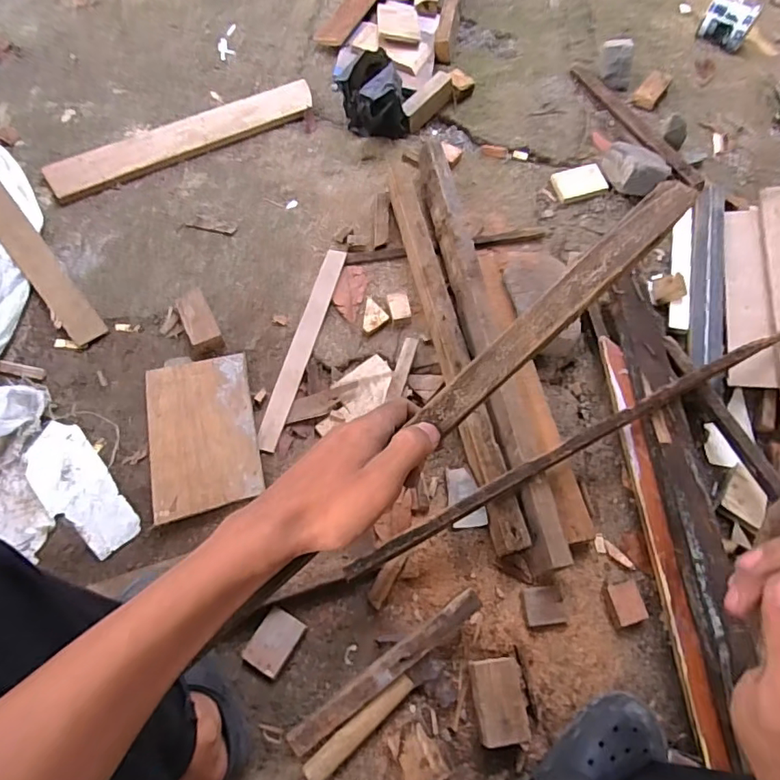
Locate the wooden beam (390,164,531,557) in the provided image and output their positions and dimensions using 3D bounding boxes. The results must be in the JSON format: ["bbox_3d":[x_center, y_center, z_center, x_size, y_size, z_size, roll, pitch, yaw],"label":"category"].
[{"bbox_3d":[0.105,-0.109,0.948,0.066,0.069,0.806,-9,66,-8],"label":"wooden beam"}]

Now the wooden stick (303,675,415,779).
[{"bbox_3d":[-0.038,0.445,0.679,0.168,0.029,0.028,-36,72,-18],"label":"wooden stick"}]

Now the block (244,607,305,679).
[{"bbox_3d":[-0.163,0.357,0.726,0.058,0.017,0.079,30,67,11],"label":"block"}]

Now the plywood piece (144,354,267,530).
[{"bbox_3d":[-0.312,0.069,0.857,0.172,0.021,0.263,-11,66,-8],"label":"plywood piece"}]

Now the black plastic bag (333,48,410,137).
[{"bbox_3d":[-0.040,-0.678,1.183,0.135,0.139,0.138,38,68,14],"label":"black plastic bag"}]

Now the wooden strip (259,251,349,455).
[{"bbox_3d":[-0.159,-0.088,0.951,0.041,0.017,0.426,14,65,3],"label":"wooden strip"}]

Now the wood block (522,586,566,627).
[{"bbox_3d":[0.228,0.318,0.757,0.055,0.012,0.053,-2,65,-4],"label":"wood block"}]

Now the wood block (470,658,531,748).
[{"bbox_3d":[0.149,0.420,0.695,0.067,0.035,0.100,-6,65,-6],"label":"wood block"}]

